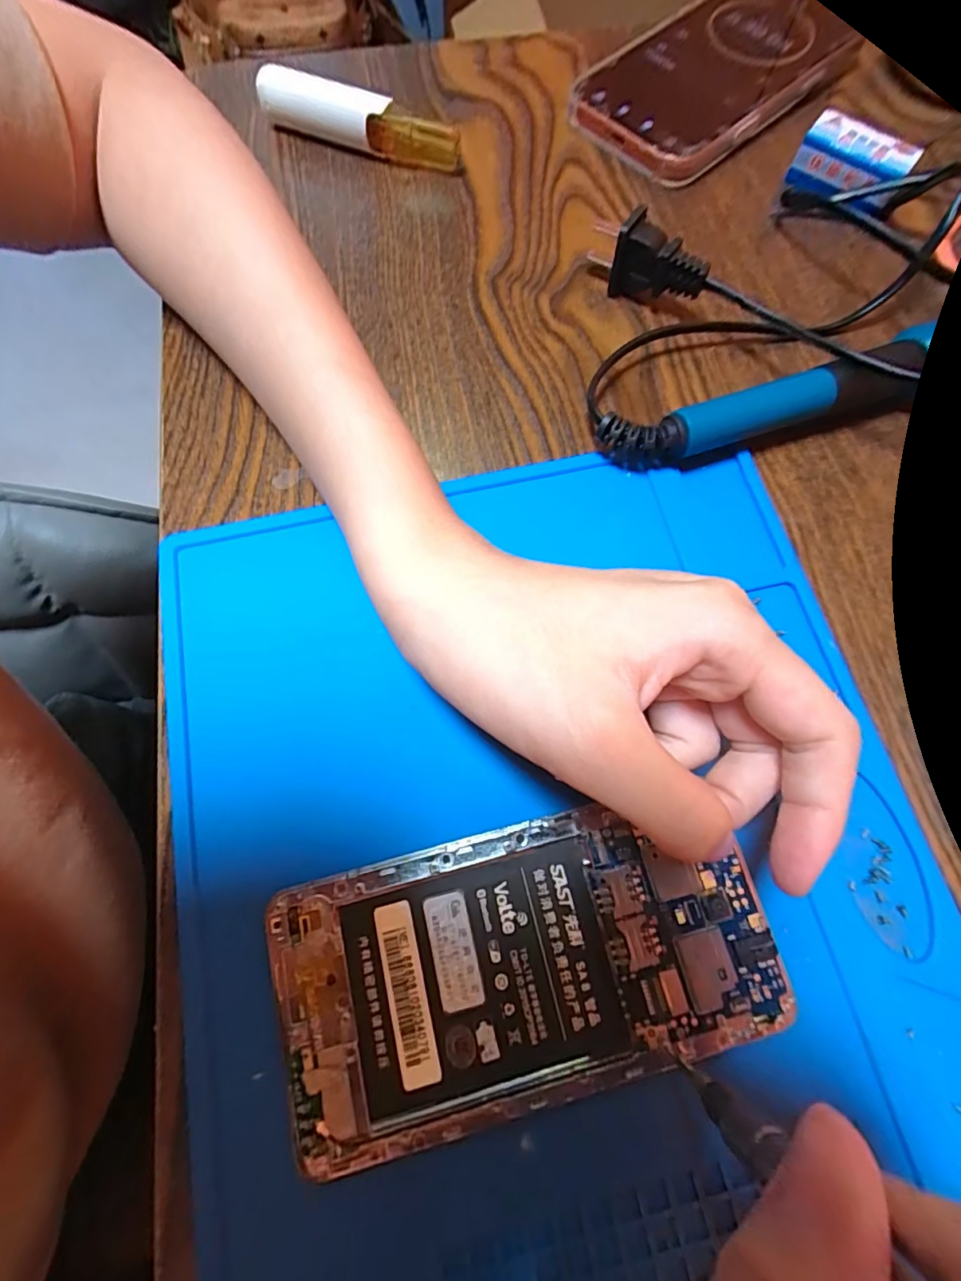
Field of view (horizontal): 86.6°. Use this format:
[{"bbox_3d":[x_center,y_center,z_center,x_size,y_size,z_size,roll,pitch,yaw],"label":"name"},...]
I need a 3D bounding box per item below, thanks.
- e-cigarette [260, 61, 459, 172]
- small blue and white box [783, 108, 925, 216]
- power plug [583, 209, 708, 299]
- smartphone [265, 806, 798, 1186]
[{"bbox_3d":[-0.060,-0.255,0.249,0.106,0.019,0.015,24,74,7],"label":"e-cigarette"},{"bbox_3d":[0.171,-0.219,0.236,0.046,0.021,0.023,36,76,10],"label":"small blue and white box"},{"bbox_3d":[0.069,-0.160,0.216,0.053,0.026,0.020,33,75,9],"label":"power plug"},{"bbox_3d":[0.012,0.092,0.146,0.138,0.005,0.070,-13,73,-5],"label":"smartphone"}]

